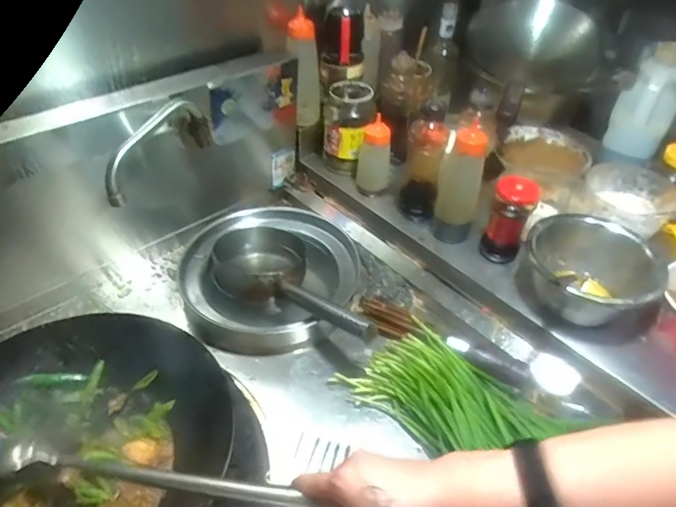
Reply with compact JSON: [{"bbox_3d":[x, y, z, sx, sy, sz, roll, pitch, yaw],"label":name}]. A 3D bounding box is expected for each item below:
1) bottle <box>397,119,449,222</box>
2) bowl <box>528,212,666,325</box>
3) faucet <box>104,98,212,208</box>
[{"bbox_3d":[0.152,-0.146,0.932,0.069,0.188,0.058,9,42,6],"label":"bottle"},{"bbox_3d":[0.382,0.040,0.806,0.188,0.118,0.197,2,42,-2],"label":"bowl"},{"bbox_3d":[-0.267,-0.168,0.793,0.051,0.129,0.214,20,45,18],"label":"faucet"}]

